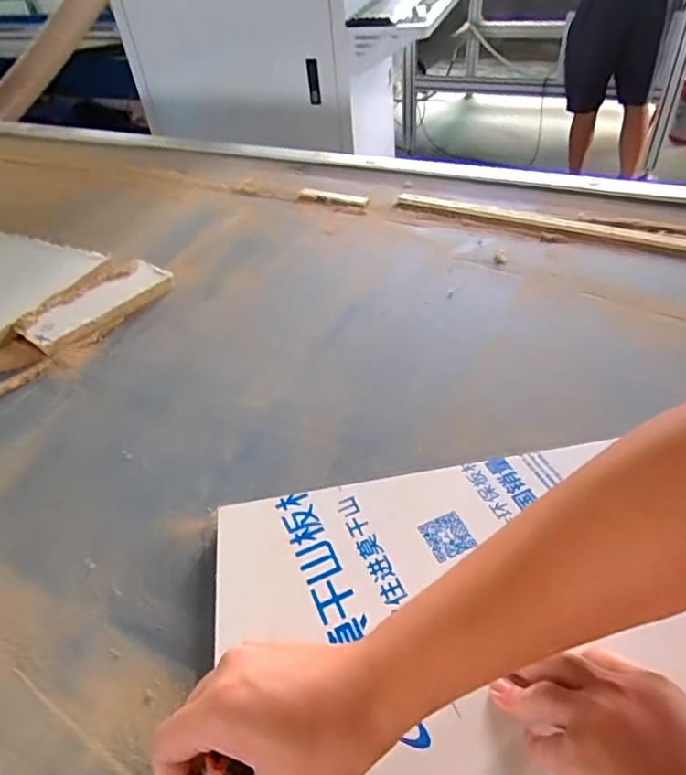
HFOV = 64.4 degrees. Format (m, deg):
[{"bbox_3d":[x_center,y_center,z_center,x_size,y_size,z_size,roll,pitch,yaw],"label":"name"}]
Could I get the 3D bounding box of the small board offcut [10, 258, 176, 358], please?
[{"bbox_3d":[-0.323,-0.112,0.708,0.113,0.015,0.187,24,51,28],"label":"small board offcut"}]

